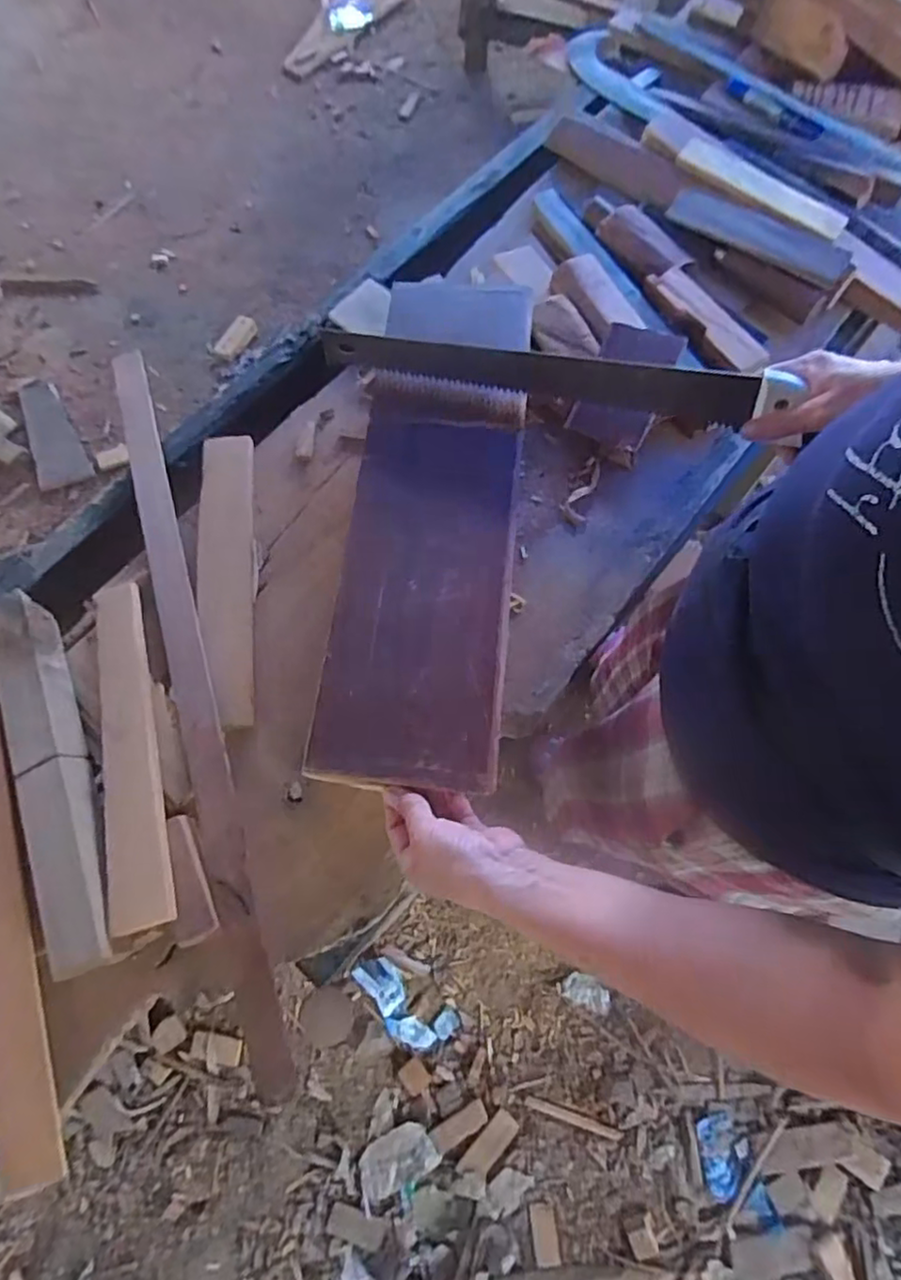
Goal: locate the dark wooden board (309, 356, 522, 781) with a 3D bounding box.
[{"bbox_3d":[-0.020,-0.067,0.532,0.139,0.017,0.372,5,70,2],"label":"dark wooden board"}]

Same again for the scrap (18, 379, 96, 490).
[{"bbox_3d":[-0.953,-0.487,1.496,0.115,0.019,0.298,-27,75,-19],"label":"scrap"}]

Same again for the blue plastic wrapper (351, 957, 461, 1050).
[{"bbox_3d":[-0.085,0.643,1.118,0.199,0.035,0.086,33,73,11],"label":"blue plastic wrapper"}]

